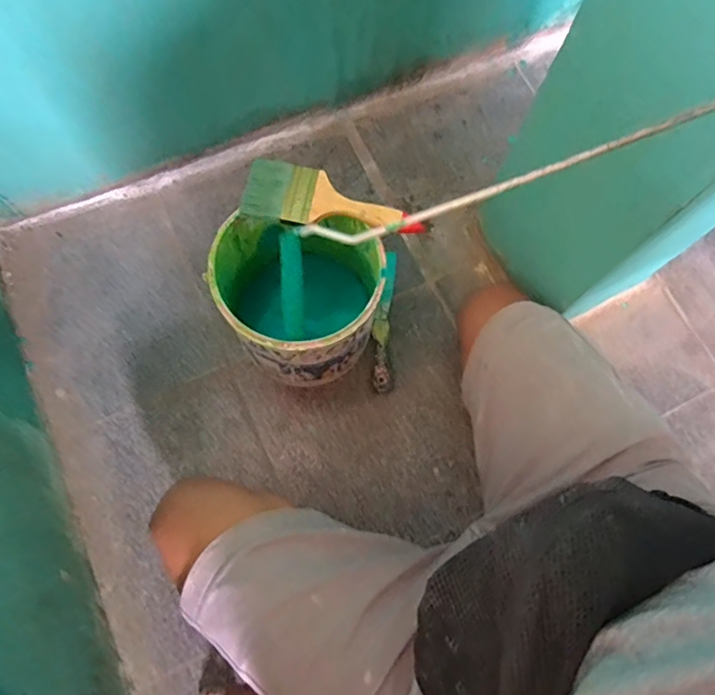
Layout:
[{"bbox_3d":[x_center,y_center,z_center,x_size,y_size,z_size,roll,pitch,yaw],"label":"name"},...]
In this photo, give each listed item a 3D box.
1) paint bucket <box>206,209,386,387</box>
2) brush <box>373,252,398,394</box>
[{"bbox_3d":[-0.067,-0.053,0.622,0.176,0.210,0.163,1,74,-3],"label":"paint bucket"},{"bbox_3d":[0.038,-0.038,0.720,0.028,0.021,0.199,4,72,-1],"label":"brush"}]

